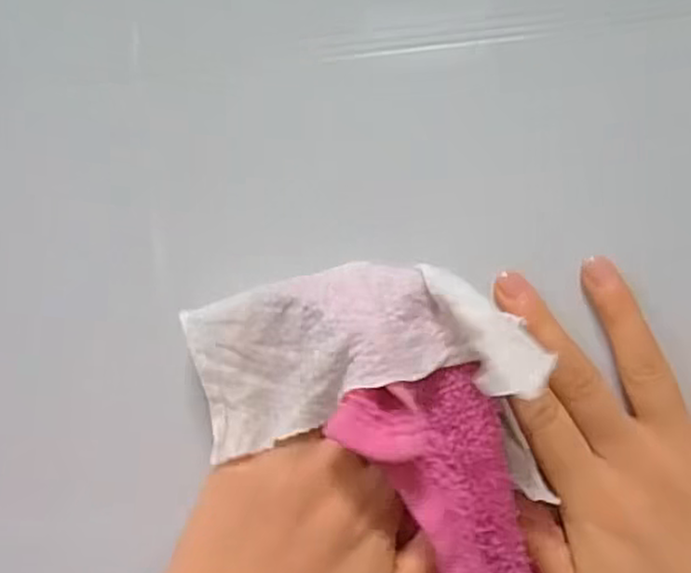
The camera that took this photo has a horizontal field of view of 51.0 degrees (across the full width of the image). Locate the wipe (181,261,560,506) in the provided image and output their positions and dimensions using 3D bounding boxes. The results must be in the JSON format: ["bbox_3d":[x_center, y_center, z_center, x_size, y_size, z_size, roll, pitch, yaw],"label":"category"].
[{"bbox_3d":[0.005,0.034,0.280,0.134,0.086,0.053,-3,-5,18],"label":"wipe"}]

